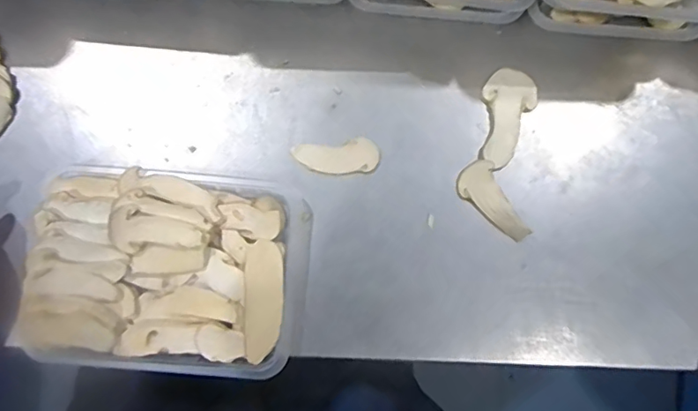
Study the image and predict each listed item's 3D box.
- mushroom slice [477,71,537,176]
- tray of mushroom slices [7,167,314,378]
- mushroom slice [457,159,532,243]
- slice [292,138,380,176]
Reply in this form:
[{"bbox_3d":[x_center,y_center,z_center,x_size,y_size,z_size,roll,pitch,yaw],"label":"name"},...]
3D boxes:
[{"bbox_3d":[0.115,-0.067,0.397,0.038,0.005,0.074,25,83,3],"label":"mushroom slice"},{"bbox_3d":[-0.123,0.046,0.366,0.183,0.033,0.132,6,83,1],"label":"tray of mushroom slices"},{"bbox_3d":[0.106,-0.001,0.386,0.029,0.008,0.064,-34,84,-4],"label":"mushroom slice"},{"bbox_3d":[-0.009,-0.035,0.394,0.061,0.004,0.026,-9,83,-1],"label":"slice"}]

